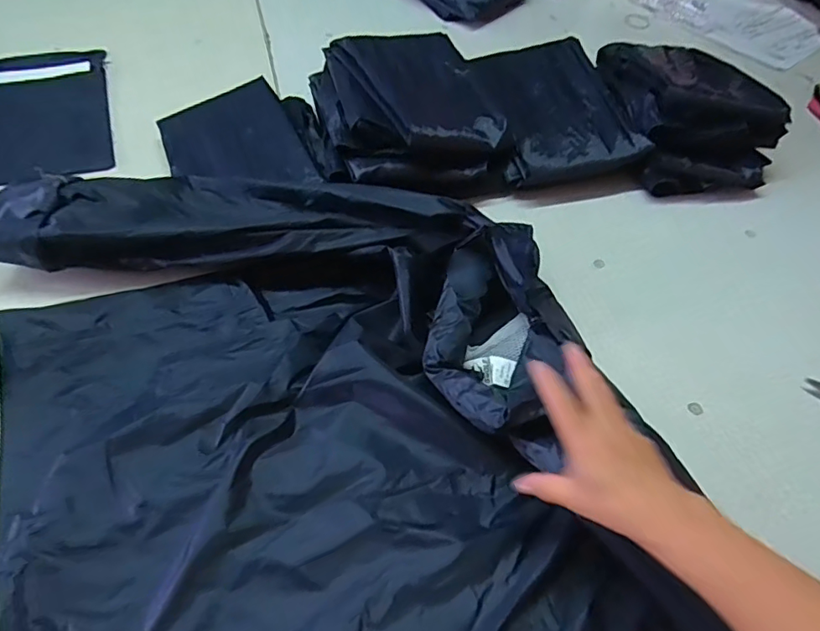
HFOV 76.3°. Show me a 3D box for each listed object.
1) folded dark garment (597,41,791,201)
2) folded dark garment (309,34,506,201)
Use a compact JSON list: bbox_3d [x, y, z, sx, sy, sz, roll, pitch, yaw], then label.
[{"bbox_3d":[0.426,-0.330,0.810,0.223,0.115,0.297,0,54,-4],"label":"folded dark garment"},{"bbox_3d":[-0.005,-0.304,0.739,0.242,0.090,0.289,-11,65,-18],"label":"folded dark garment"}]

